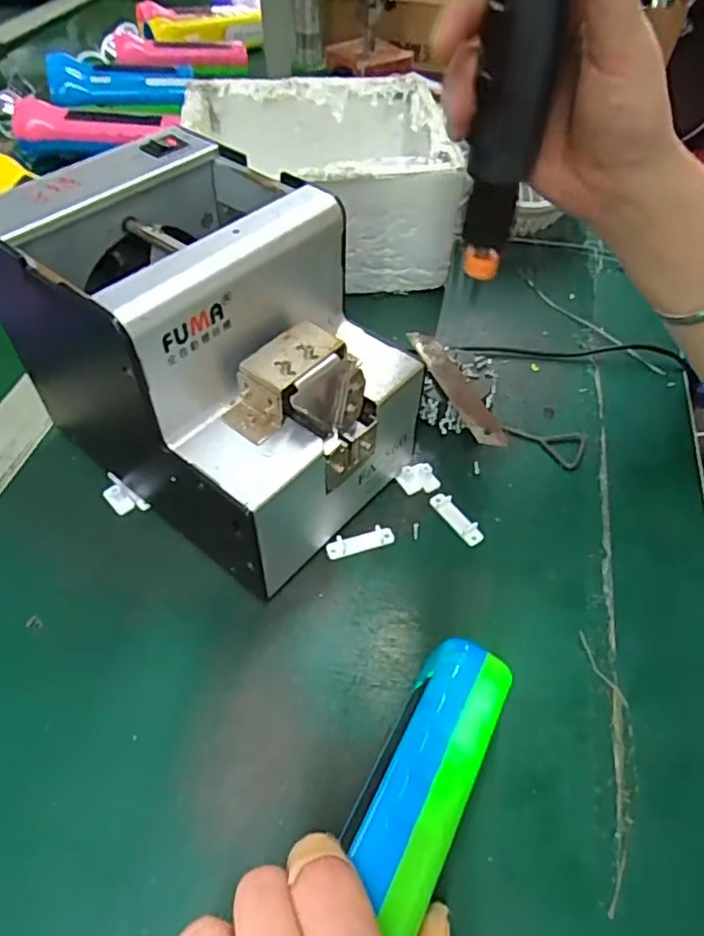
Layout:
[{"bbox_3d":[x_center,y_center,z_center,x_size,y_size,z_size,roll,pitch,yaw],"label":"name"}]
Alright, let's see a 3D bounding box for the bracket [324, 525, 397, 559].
[{"bbox_3d":[0.005,0.040,0.335,0.038,0.005,0.011,-13,53,-14],"label":"bracket"}]

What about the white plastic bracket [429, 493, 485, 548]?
[{"bbox_3d":[0.059,0.027,0.347,0.011,0.005,0.039,-28,58,-24],"label":"white plastic bracket"}]

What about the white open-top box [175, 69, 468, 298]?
[{"bbox_3d":[-0.029,-0.222,0.481,0.185,0.095,0.160,-6,51,-7],"label":"white open-top box"}]

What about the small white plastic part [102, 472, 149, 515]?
[{"bbox_3d":[-0.131,0.016,0.347,0.033,0.007,0.014,35,57,22],"label":"small white plastic part"}]

